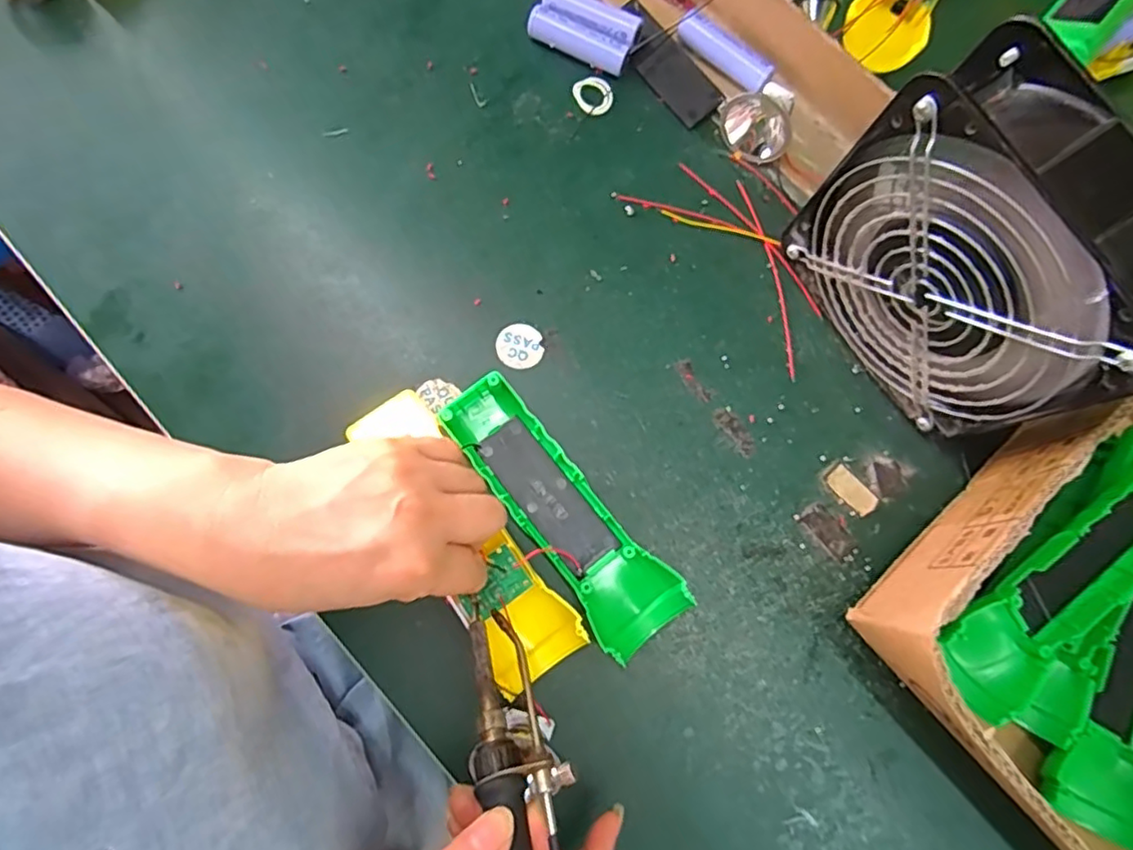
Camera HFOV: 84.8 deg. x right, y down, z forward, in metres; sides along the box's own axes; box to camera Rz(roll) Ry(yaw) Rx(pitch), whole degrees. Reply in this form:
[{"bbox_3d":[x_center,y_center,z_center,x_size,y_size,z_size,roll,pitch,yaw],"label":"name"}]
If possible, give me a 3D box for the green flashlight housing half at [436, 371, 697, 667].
[{"bbox_3d":[-0.003,0.046,0.333,0.046,0.023,0.161,-38,81,-8],"label":"green flashlight housing half"}]

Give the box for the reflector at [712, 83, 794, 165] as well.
[{"bbox_3d":[0.116,-0.184,0.378,0.045,0.031,0.038,4,78,-1],"label":"reflector"}]

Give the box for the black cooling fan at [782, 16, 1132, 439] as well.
[{"bbox_3d":[0.194,-0.075,0.301,0.063,0.148,0.145,-33,81,-8],"label":"black cooling fan"}]

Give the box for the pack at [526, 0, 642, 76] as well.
[{"bbox_3d":[0.011,-0.250,0.392,0.065,0.017,0.033,23,78,3],"label":"pack"}]

